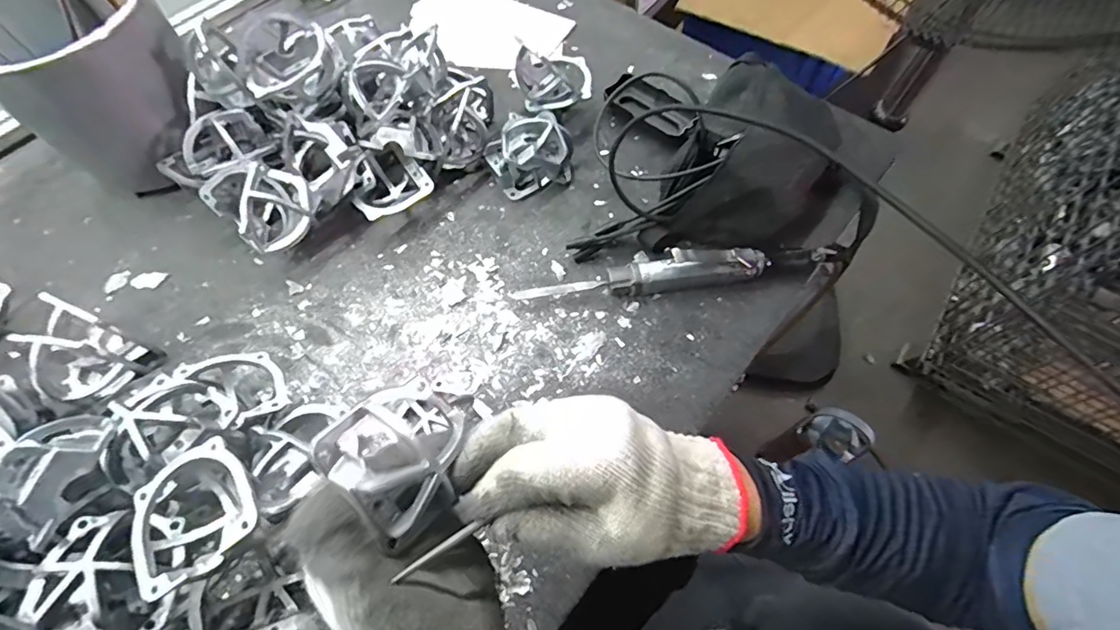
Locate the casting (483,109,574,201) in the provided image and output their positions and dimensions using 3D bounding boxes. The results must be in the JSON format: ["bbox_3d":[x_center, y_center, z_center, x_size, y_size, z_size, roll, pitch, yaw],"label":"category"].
[{"bbox_3d":[-0.035,-0.181,0.574,0.082,0.059,0.084,-34,68,-15],"label":"casting"}]

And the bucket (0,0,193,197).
[{"bbox_3d":[-0.477,-0.244,0.549,0.186,0.182,0.169,29,68,15],"label":"bucket"}]

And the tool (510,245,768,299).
[{"bbox_3d":[0.081,-0.041,0.513,0.250,0.043,0.035,-8,64,-3],"label":"tool"}]

